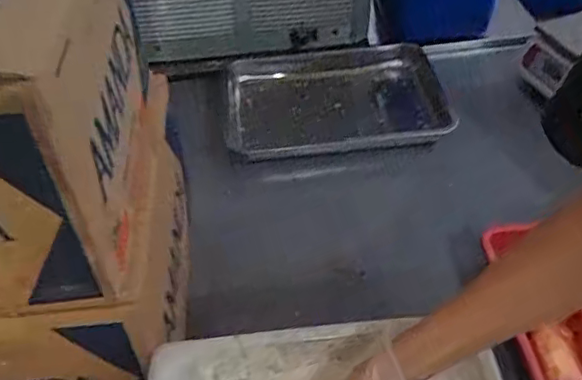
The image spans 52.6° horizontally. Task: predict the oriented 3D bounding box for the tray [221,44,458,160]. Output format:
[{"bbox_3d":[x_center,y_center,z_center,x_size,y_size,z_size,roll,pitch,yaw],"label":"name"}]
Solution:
[{"bbox_3d":[0.081,-0.163,1.081,0.390,0.065,0.284,-11,44,-7],"label":"tray"}]

